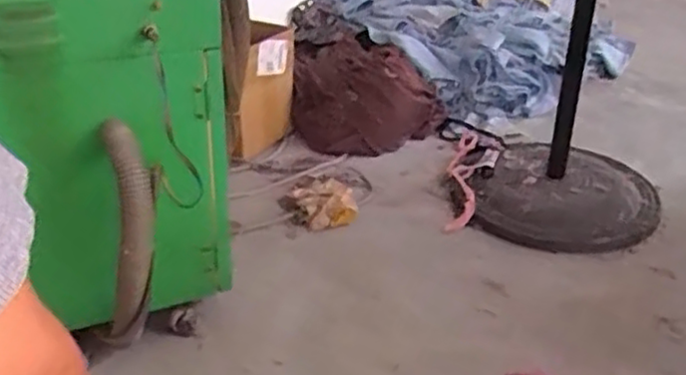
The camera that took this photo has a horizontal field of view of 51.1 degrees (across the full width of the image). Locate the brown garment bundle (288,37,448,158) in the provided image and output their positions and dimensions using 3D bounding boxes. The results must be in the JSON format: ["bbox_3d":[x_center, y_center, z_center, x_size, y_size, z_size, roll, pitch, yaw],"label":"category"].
[{"bbox_3d":[0.058,-0.206,1.674,0.352,0.184,0.235,3,30,6],"label":"brown garment bundle"}]

